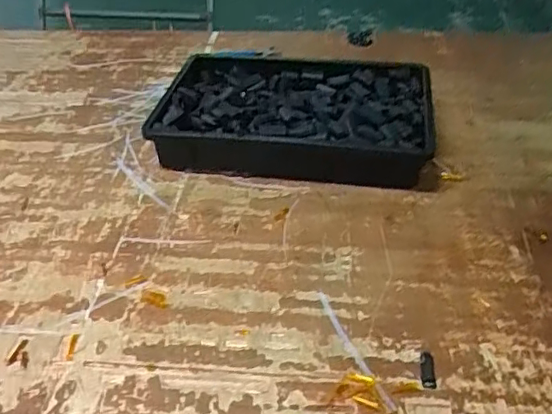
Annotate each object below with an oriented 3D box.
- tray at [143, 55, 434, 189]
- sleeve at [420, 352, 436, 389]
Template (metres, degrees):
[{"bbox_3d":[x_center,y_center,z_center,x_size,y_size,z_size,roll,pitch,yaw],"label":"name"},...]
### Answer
[{"bbox_3d":[0.029,-0.129,0.812,0.363,0.077,0.252,5,39,8],"label":"tray"},{"bbox_3d":[0.138,0.148,0.523,0.013,0.004,0.038,2,39,5],"label":"sleeve"}]

